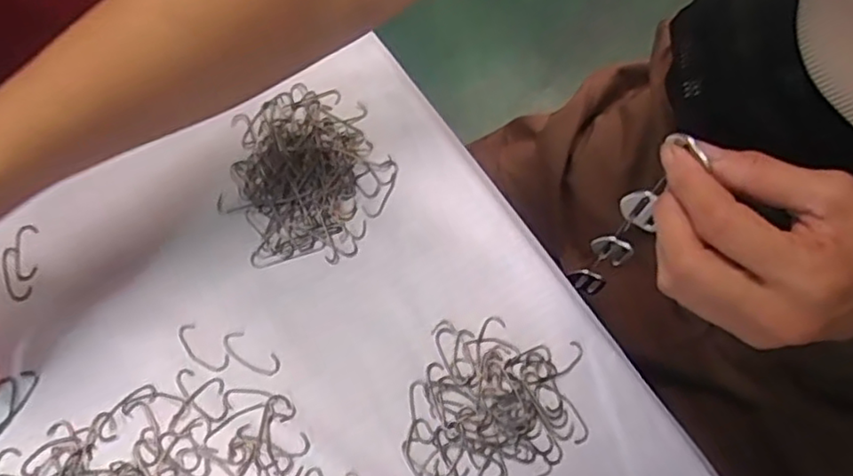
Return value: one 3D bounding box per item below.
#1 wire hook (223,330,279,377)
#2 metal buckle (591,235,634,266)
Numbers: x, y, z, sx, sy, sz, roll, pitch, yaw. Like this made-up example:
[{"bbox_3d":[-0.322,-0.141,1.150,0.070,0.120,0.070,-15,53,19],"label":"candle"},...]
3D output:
[{"bbox_3d":[-0.100,0.065,0.362,0.037,0.004,0.015,32,70,13],"label":"wire hook"},{"bbox_3d":[0.112,0.007,0.387,0.023,0.031,0.004,27,69,11],"label":"metal buckle"}]

